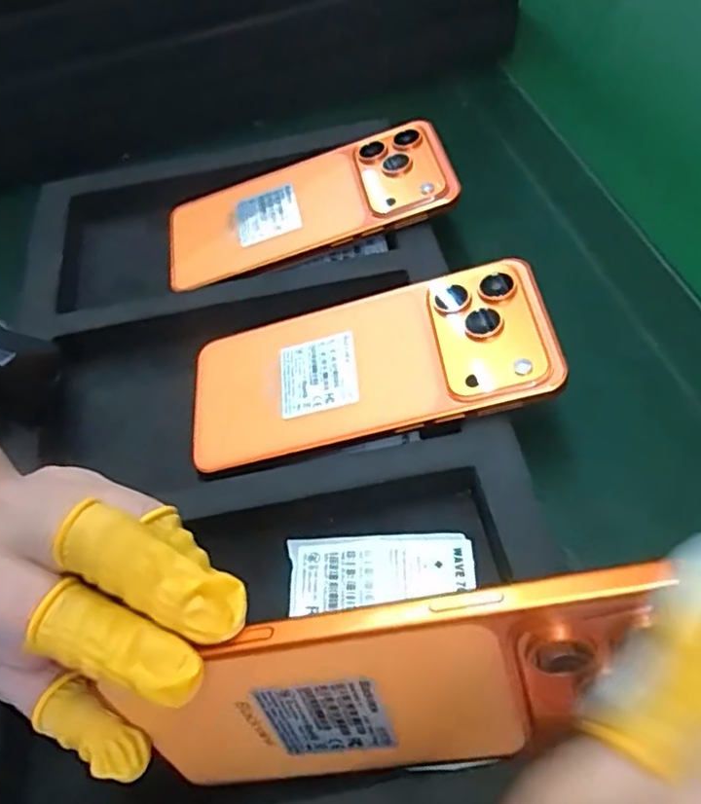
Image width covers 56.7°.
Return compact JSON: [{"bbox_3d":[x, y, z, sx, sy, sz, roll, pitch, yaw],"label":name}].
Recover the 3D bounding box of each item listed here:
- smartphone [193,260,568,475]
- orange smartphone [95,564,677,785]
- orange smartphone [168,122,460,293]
[{"bbox_3d":[0.006,-0.016,0.290,0.163,0.008,0.073,-13,55,12],"label":"smartphone"},{"bbox_3d":[0.009,0.083,0.181,0.142,0.077,0.010,-11,36,10],"label":"orange smartphone"},{"bbox_3d":[-0.025,-0.107,0.363,0.162,0.007,0.073,-15,55,9],"label":"orange smartphone"}]

